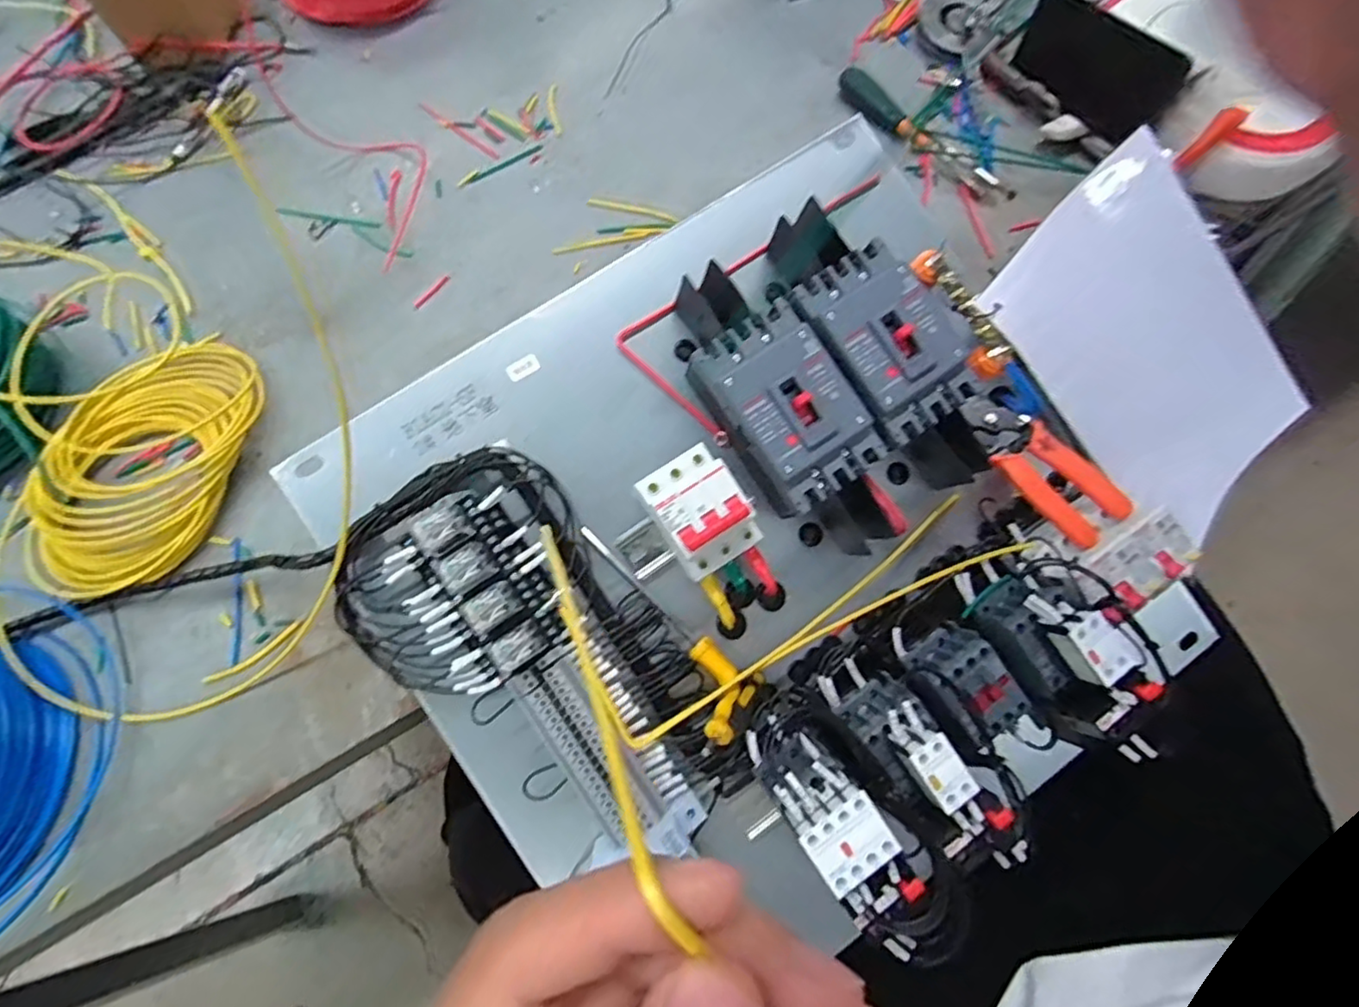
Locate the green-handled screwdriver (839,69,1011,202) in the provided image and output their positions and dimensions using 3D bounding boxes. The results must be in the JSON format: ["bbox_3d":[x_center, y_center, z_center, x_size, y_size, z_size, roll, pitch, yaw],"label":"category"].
[{"bbox_3d":[0.228,-0.352,0.605,0.026,0.026,0.210,-39,72,-11],"label":"green-handled screwdriver"}]

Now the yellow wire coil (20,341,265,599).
[{"bbox_3d":[-0.435,-0.042,0.514,0.145,0.040,0.230,1,70,3],"label":"yellow wire coil"}]

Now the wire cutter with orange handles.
[{"bbox_3d":[0.262,-0.027,0.460,0.051,0.018,0.121,-33,69,-9],"label":"wire cutter with orange handles"}]

